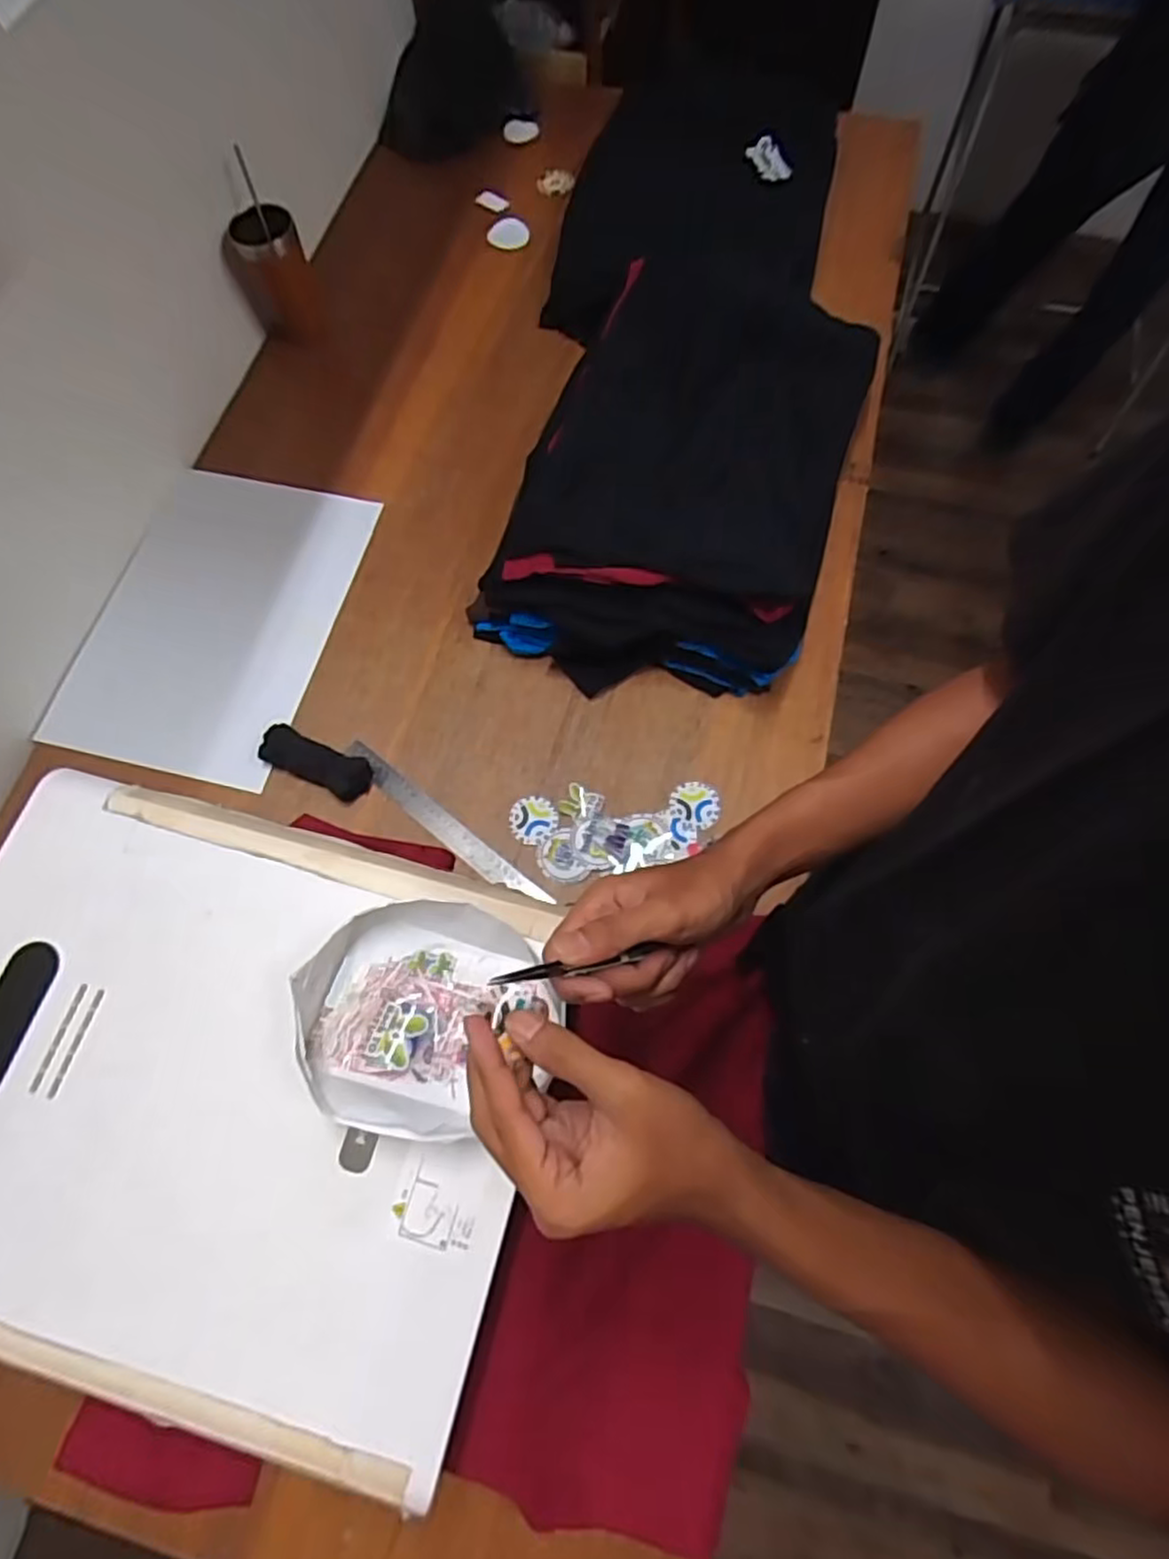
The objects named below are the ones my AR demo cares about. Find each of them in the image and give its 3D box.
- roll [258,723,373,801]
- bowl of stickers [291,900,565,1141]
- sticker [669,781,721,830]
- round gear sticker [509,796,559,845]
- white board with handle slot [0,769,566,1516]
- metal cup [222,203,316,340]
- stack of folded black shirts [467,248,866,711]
[{"bbox_3d":[-0.302,-0.021,0.791,0.125,0.026,0.047,23,72,8],"label":"roll"},{"bbox_3d":[-0.118,0.176,0.529,0.181,0.052,0.161,-12,71,-4],"label":"bowl of stickers"},{"bbox_3d":[0.123,0.026,0.778,0.055,0.006,0.048,24,83,6],"label":"sticker"},{"bbox_3d":[-0.057,0.044,0.776,0.053,0.004,0.053,0,71,1],"label":"round gear sticker"},{"bbox_3d":[-0.294,0.230,0.541,0.498,0.016,0.403,14,72,6],"label":"white board with handle slot"},{"bbox_3d":[-0.422,-0.680,0.957,0.093,0.149,0.099,0,71,1],"label":"metal cup"},{"bbox_3d":[0.123,-0.364,0.846,0.346,0.142,0.519,19,72,7],"label":"stack of folded black shirts"}]

